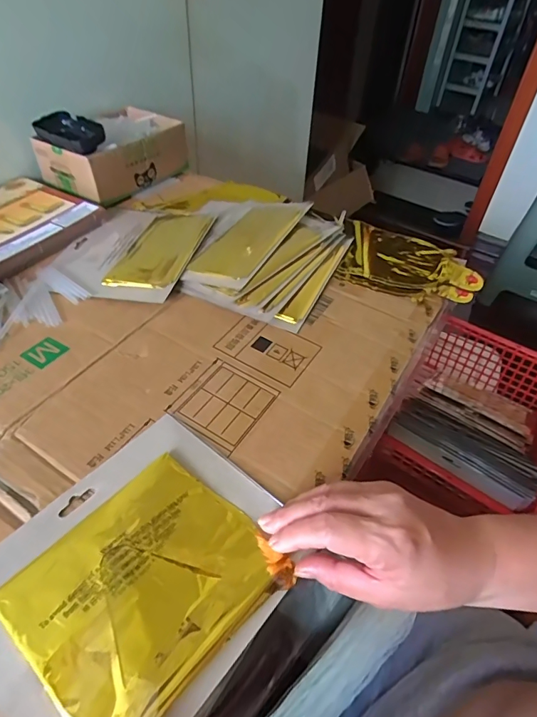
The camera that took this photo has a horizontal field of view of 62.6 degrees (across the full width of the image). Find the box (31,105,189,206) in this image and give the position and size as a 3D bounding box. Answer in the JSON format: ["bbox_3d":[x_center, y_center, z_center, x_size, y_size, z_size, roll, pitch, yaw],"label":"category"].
[{"bbox_3d":[-0.229,-0.314,0.648,0.138,0.072,0.186,33,53,24],"label":"box"}]

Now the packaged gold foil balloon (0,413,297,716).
[{"bbox_3d":[-0.088,0.135,0.290,0.161,0.015,0.191,34,53,24],"label":"packaged gold foil balloon"}]

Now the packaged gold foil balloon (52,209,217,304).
[{"bbox_3d":[-0.164,-0.140,0.537,0.154,0.013,0.189,11,48,6],"label":"packaged gold foil balloon"}]

